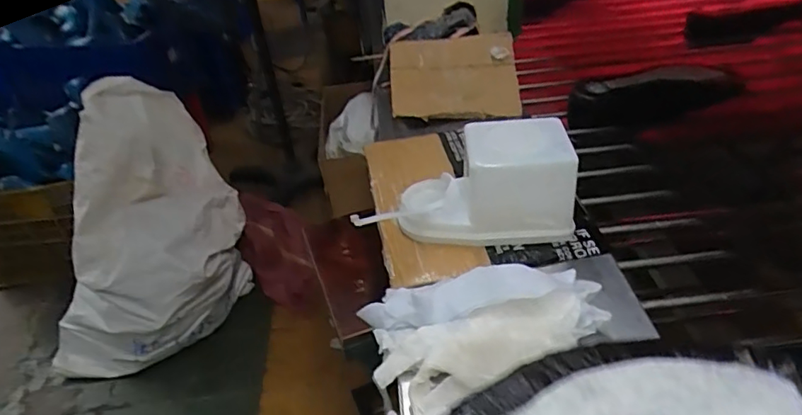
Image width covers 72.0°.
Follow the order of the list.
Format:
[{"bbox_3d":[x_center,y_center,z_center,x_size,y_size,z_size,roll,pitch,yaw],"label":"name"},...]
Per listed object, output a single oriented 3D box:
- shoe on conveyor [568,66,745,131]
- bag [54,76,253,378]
[{"bbox_3d":[0.421,-0.190,0.923,0.269,0.078,0.079,-14,36,-10],"label":"shoe on conveyor"},{"bbox_3d":[-0.669,0.077,1.435,0.276,0.643,0.593,25,46,36],"label":"bag"}]

